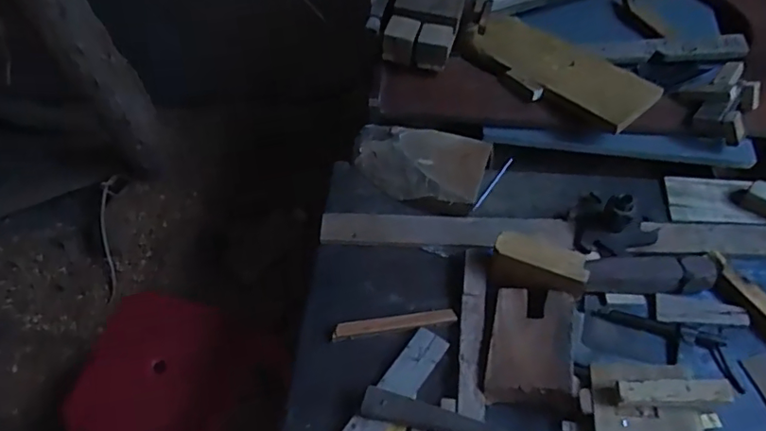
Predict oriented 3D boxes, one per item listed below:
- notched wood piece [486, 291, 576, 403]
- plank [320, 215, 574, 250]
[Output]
[{"bbox_3d":[0.172,0.149,0.652,0.089,0.024,0.134,-2,47,26],"label":"notched wood piece"},{"bbox_3d":[0.085,0.022,0.768,0.333,0.022,0.052,-1,56,4],"label":"plank"}]

